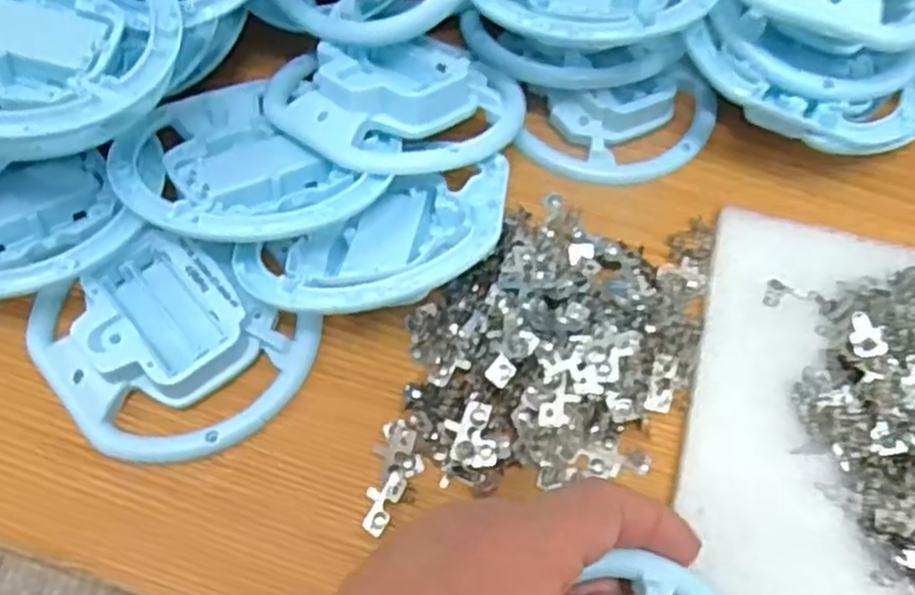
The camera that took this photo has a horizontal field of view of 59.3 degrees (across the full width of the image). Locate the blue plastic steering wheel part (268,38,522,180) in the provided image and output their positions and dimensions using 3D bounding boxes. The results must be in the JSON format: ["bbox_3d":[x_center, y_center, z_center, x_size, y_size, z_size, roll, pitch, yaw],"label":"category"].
[{"bbox_3d":[-0.023,-0.079,0.314,0.099,0.019,0.072,-3,63,-5],"label":"blue plastic steering wheel part"}]

